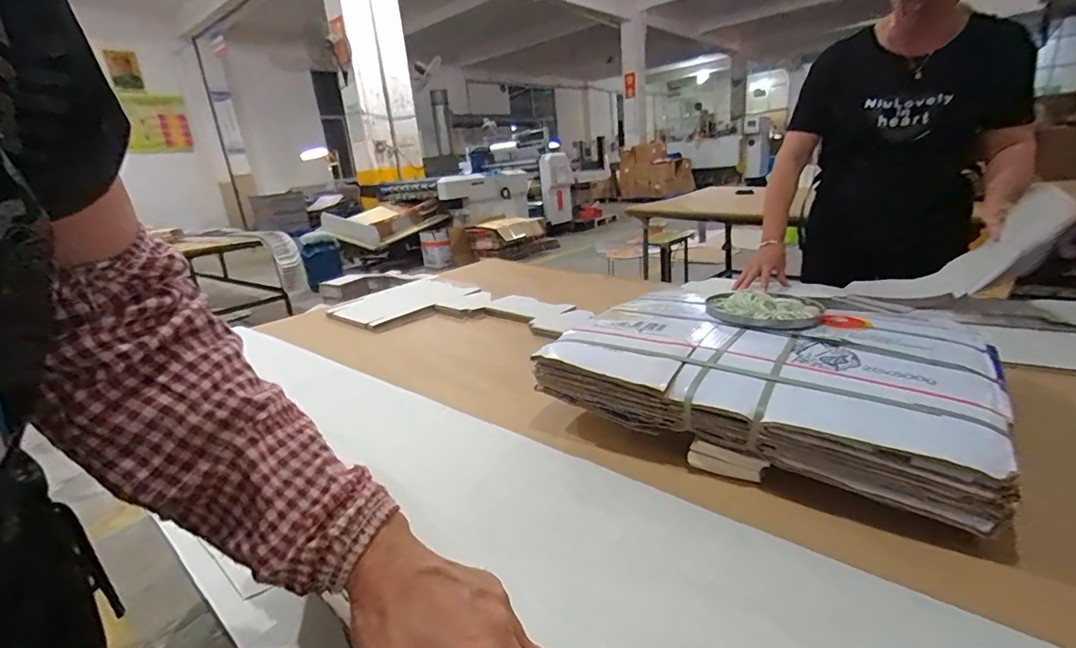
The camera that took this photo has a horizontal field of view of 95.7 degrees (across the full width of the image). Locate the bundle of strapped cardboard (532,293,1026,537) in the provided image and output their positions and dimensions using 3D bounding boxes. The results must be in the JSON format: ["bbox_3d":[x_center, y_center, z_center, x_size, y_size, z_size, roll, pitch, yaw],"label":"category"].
[{"bbox_3d":[0.310,0.057,0.693,0.516,0.109,0.387,10,23,36],"label":"bundle of strapped cardboard"}]

